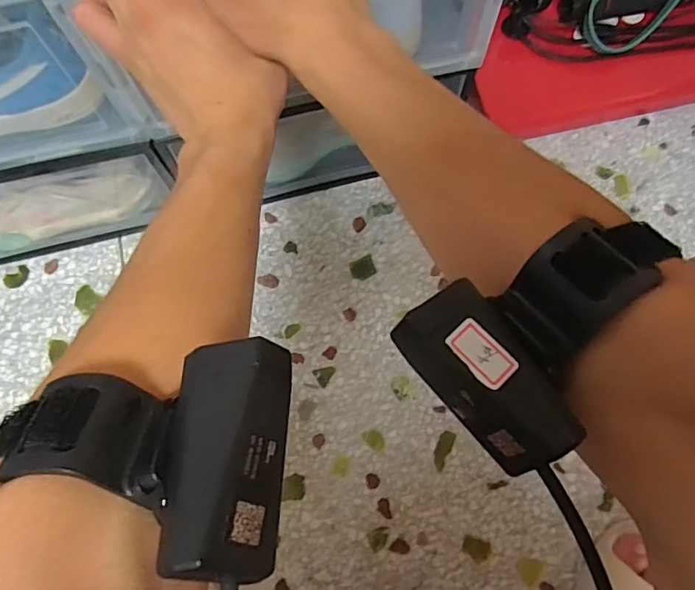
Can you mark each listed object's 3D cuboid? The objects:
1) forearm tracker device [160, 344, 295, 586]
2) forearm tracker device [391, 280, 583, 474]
[{"bbox_3d":[-0.038,0.049,0.166,0.031,0.025,0.070,25,58,-37],"label":"forearm tracker device"},{"bbox_3d":[0.049,0.030,0.189,0.032,0.019,0.068,-35,77,-9],"label":"forearm tracker device"}]

